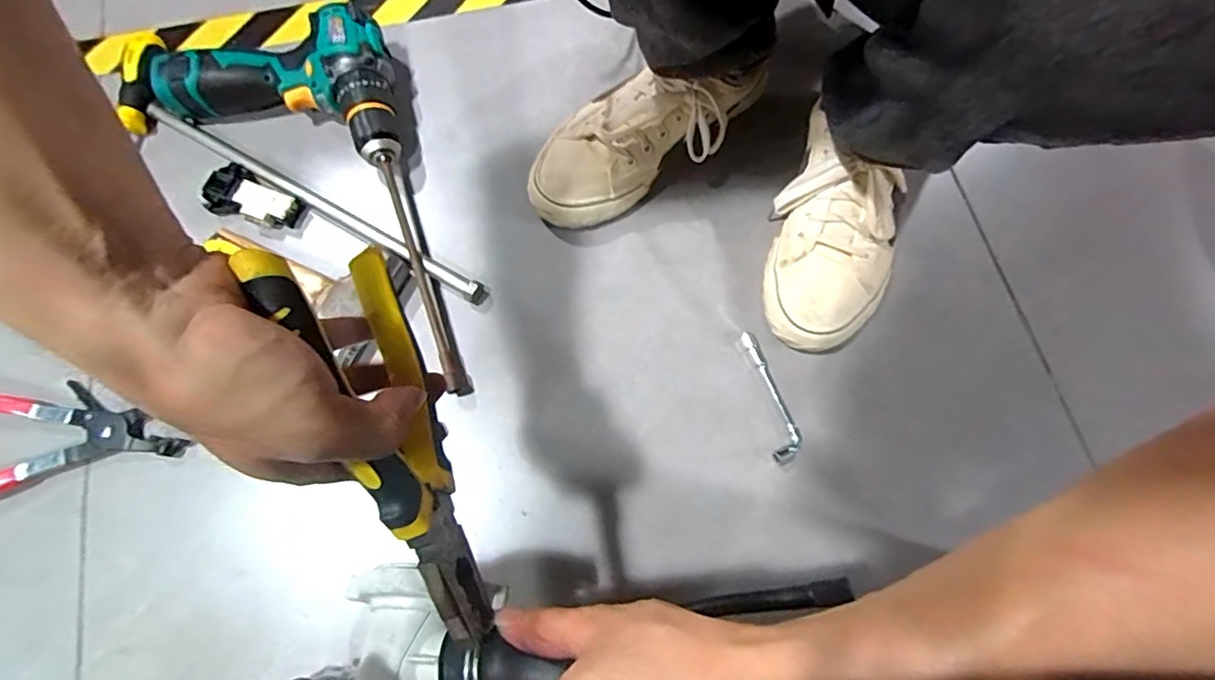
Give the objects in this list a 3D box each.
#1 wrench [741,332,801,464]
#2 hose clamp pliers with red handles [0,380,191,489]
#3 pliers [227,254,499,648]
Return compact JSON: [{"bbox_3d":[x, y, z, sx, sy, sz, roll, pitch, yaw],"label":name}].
[{"bbox_3d":[0.140,0.046,0.466,0.025,0.008,0.112,-10,74,-4],"label":"wrench"},{"bbox_3d":[-0.454,0.072,0.439,0.206,0.027,0.095,-11,74,-5],"label":"hose clamp pliers with red handles"},{"bbox_3d":[-0.092,0.048,0.248,0.031,0.088,0.185,-22,98,-8],"label":"pliers"}]

